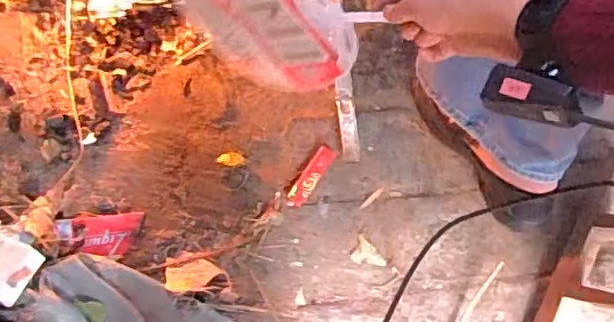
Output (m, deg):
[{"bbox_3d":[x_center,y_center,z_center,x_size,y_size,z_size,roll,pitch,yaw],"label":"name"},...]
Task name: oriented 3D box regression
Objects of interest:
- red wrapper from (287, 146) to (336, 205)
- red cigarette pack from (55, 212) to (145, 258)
[{"bbox_3d":[0.006,0.021,0.811,0.026,0.007,0.089,34,75,8],"label":"red wrapper"},{"bbox_3d":[-0.259,0.091,0.768,0.100,0.019,0.057,1,73,-2],"label":"red cigarette pack"}]

